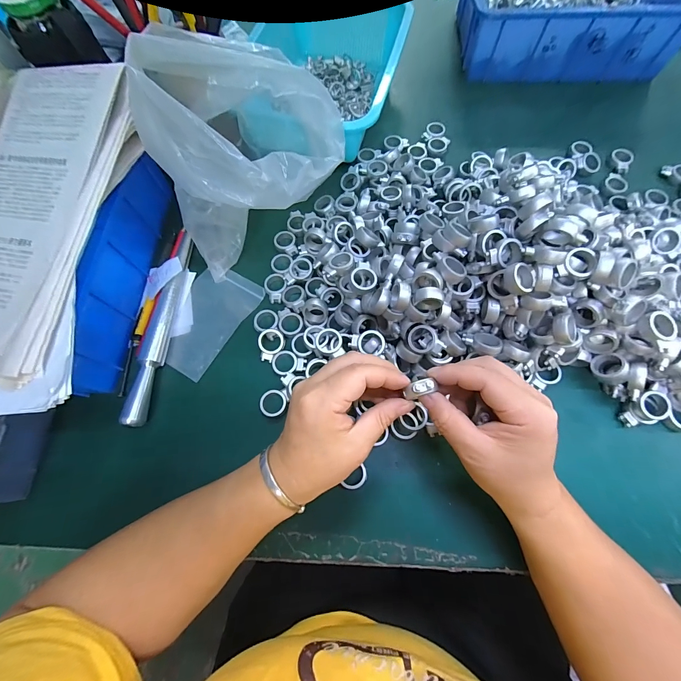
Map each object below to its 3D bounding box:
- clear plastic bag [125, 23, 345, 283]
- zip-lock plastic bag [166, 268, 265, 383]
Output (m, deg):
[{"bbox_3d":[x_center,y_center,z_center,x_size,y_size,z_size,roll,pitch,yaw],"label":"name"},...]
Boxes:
[{"bbox_3d":[-0.095,-0.177,0.302,0.159,0.167,0.152,18,72,8],"label":"clear plastic bag"},{"bbox_3d":[-0.146,-0.025,0.344,0.075,0.010,0.123,28,74,11],"label":"zip-lock plastic bag"}]

